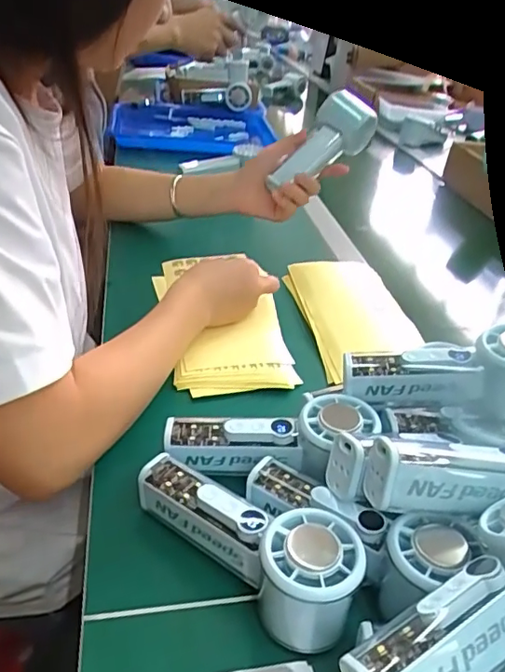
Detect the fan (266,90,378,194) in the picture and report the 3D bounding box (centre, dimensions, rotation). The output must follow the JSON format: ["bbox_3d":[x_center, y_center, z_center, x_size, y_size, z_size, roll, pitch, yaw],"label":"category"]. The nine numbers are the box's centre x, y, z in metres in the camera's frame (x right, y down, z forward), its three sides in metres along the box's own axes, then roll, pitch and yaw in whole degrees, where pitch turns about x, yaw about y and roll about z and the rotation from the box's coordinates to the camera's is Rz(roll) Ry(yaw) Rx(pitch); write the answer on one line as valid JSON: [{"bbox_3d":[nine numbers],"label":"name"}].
[{"bbox_3d":[0.089,-0.241,0.681,0.147,0.072,0.042,-37,42,-2],"label":"fan"}]

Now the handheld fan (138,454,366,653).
[{"bbox_3d":[-0.007,0.125,0.333,0.158,0.060,0.060,27,38,30],"label":"handheld fan"}]

